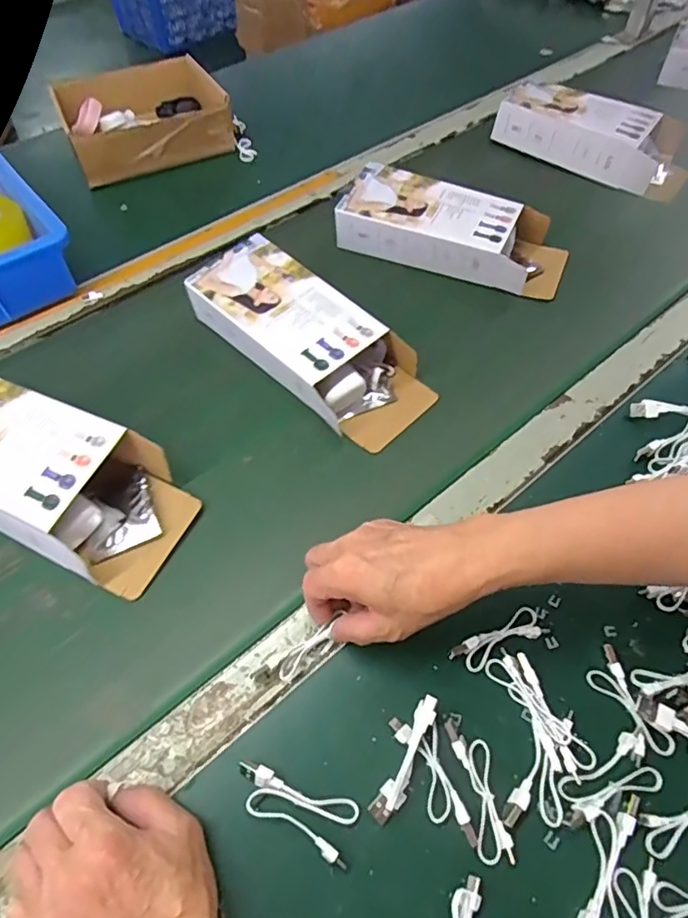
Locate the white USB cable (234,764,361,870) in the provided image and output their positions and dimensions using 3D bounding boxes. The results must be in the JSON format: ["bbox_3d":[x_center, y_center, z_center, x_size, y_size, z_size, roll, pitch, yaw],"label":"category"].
[{"bbox_3d":[-0.031,0.210,0.335,0.080,0.014,0.032,20,60,12],"label":"white USB cable"}]

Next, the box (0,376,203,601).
[{"bbox_3d":[-0.246,0.012,0.455,0.264,0.054,0.109,22,60,13],"label":"box"}]

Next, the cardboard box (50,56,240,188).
[{"bbox_3d":[-0.288,-0.489,0.786,0.219,0.060,0.223,-21,60,-13],"label":"cardboard box"}]

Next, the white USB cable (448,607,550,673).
[{"bbox_3d":[0.110,0.128,0.392,0.072,0.011,0.022,-24,61,-15],"label":"white USB cable"}]

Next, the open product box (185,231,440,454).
[{"bbox_3d":[-0.036,-0.116,0.539,0.256,0.054,0.107,37,65,20],"label":"open product box"}]

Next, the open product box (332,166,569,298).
[{"bbox_3d":[0.128,-0.256,0.630,0.268,0.060,0.111,18,60,11],"label":"open product box"}]

